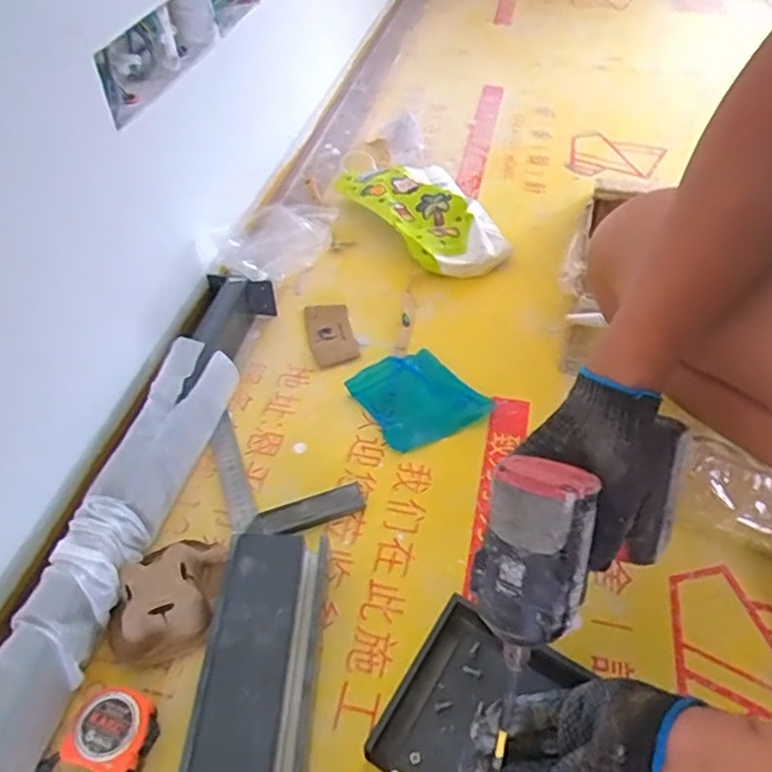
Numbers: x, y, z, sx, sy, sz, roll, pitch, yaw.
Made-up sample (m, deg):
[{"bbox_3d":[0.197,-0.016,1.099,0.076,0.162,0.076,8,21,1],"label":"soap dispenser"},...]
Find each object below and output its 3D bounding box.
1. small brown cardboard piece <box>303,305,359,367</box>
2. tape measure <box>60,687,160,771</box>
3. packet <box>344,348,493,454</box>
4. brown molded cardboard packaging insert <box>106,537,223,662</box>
[{"bbox_3d":[-0.074,-0.069,0.876,0.060,0.004,0.104,-11,56,-8],"label":"small brown cardboard piece"},{"bbox_3d":[-0.219,0.281,0.525,0.064,0.041,0.064,15,49,14],"label":"tape measure"},{"bbox_3d":[0.040,0.011,0.791,0.130,0.025,0.127,-28,54,-23],"label":"packet"},{"bbox_3d":[-0.205,0.192,0.602,0.094,0.045,0.117,-1,48,-1],"label":"brown molded cardboard packaging insert"}]

